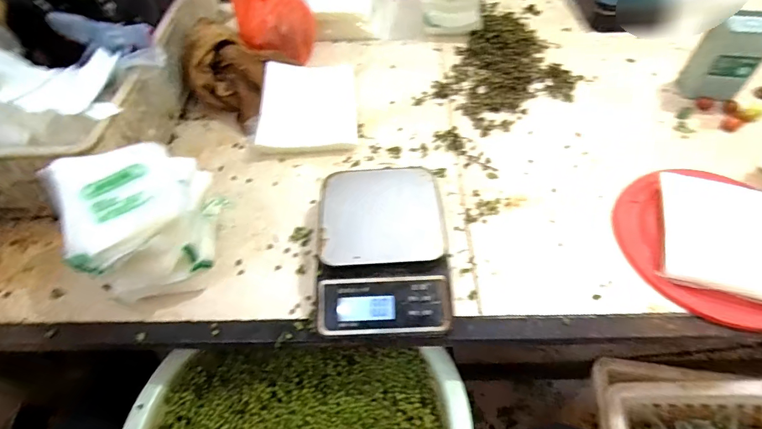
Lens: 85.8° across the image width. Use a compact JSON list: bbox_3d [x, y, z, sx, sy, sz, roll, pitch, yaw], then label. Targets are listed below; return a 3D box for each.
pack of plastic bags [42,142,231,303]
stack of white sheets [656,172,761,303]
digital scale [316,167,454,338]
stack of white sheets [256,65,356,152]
[{"bbox_3d":[-0.270,0.000,0.472,0.160,0.102,0.156,-32,57,-20],"label":"pack of plastic bags"},{"bbox_3d":[0.446,0.033,0.486,0.203,0.015,0.169,15,60,15],"label":"stack of white sheets"},{"bbox_3d":[0.000,0.038,0.496,0.156,0.053,0.213,-3,52,1],"label":"digital scale"},{"bbox_3d":[-0.119,-0.189,0.686,0.150,0.034,0.225,-4,52,0],"label":"stack of white sheets"}]

